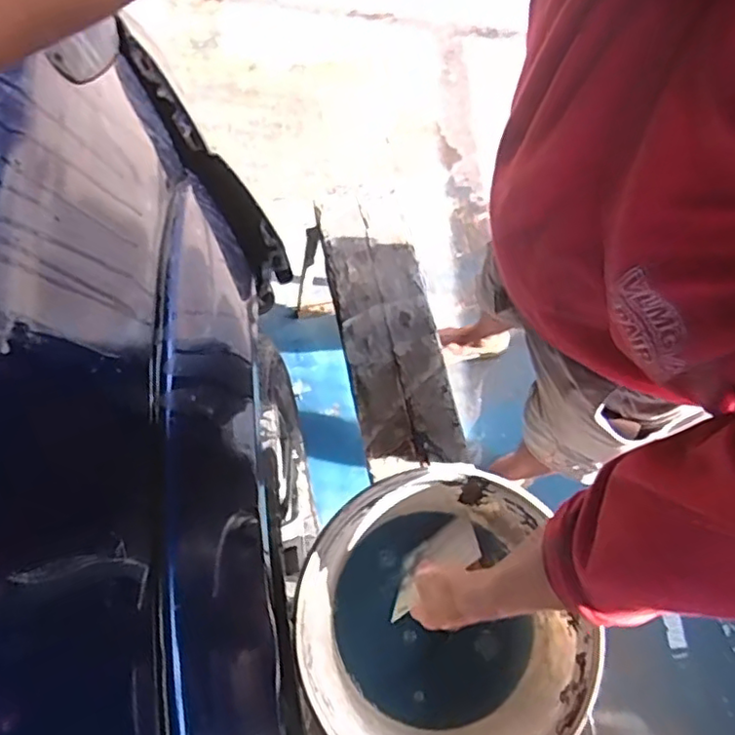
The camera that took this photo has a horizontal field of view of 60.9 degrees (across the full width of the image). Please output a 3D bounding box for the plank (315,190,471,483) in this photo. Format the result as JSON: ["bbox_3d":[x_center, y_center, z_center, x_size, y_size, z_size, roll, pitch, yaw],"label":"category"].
[{"bbox_3d":[0.028,-0.080,1.068,0.153,0.034,0.512,-11,70,-5],"label":"plank"}]

